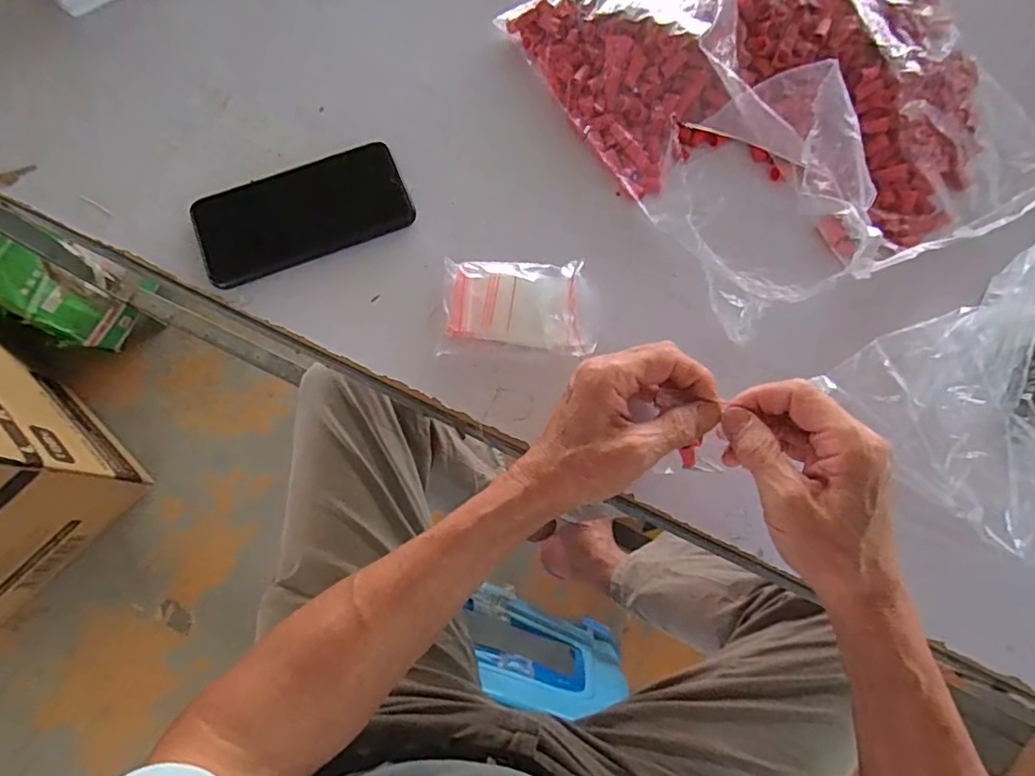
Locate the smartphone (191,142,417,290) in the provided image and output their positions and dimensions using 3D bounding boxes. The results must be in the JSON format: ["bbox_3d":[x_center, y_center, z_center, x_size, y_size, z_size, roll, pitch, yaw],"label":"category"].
[{"bbox_3d":[-0.163,-0.134,0.435,0.157,0.016,0.075,-23,77,-5],"label":"smartphone"}]

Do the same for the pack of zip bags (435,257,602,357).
[{"bbox_3d":[0.001,-0.060,0.414,0.109,0.019,0.067,2,76,1],"label":"pack of zip bags"}]

